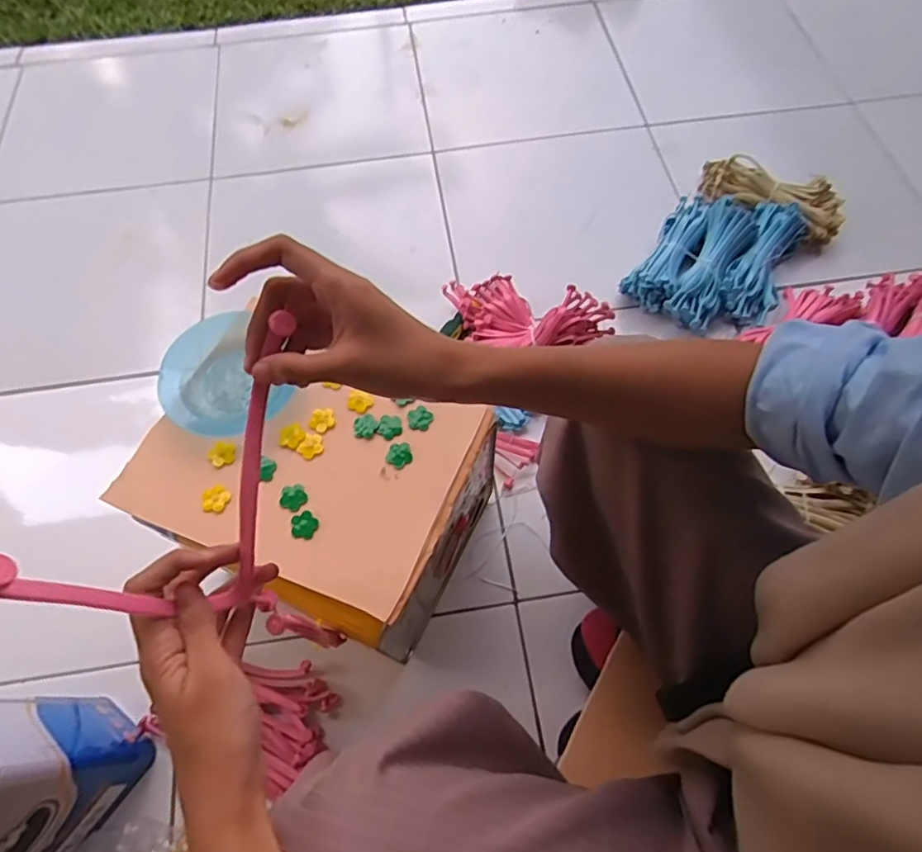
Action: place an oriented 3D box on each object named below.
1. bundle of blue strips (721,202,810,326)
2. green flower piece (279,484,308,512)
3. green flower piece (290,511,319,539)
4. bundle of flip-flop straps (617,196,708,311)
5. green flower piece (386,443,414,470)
[{"bbox_3d":[0.455,-0.249,0.870,0.085,0.057,0.209,26,67,13],"label":"bundle of blue strips"},{"bbox_3d":[-0.147,0.063,0.507,0.023,0.004,0.024,0,64,1],"label":"green flower piece"},{"bbox_3d":[-0.133,0.085,0.497,0.022,0.004,0.024,-6,64,-2],"label":"green flower piece"},{"bbox_3d":[0.322,-0.271,0.886,0.070,0.043,0.205,30,68,14],"label":"bundle of flip-flop straps"},{"bbox_3d":[-0.055,0.026,0.517,0.023,0.007,0.023,0,64,1],"label":"green flower piece"}]

